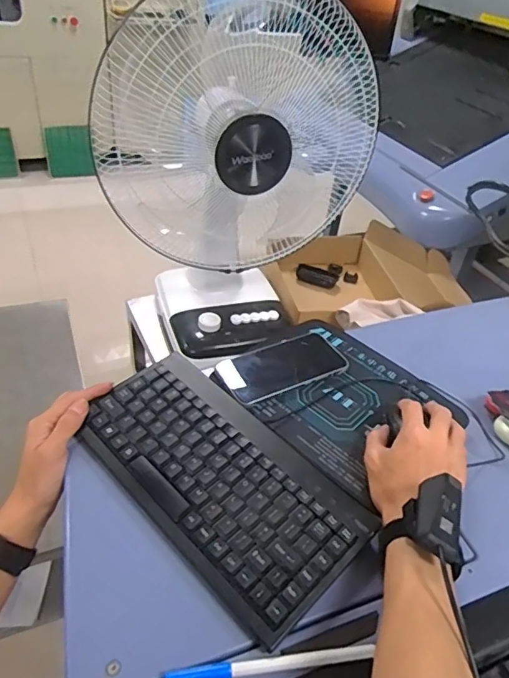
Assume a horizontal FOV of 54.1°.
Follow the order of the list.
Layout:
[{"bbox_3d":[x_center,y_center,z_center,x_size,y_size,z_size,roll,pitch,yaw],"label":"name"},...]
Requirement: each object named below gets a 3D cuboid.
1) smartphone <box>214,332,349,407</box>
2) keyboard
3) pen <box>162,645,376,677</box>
[{"bbox_3d":[0.032,0.031,0.618,0.150,0.016,0.084,-17,48,-24],"label":"smartphone"},{"bbox_3d":[-0.038,0.126,0.478,0.284,0.014,0.146,36,50,27],"label":"keyboard"},{"bbox_3d":[0.011,0.245,0.374,0.154,0.010,0.009,-2,44,-11],"label":"pen"}]

